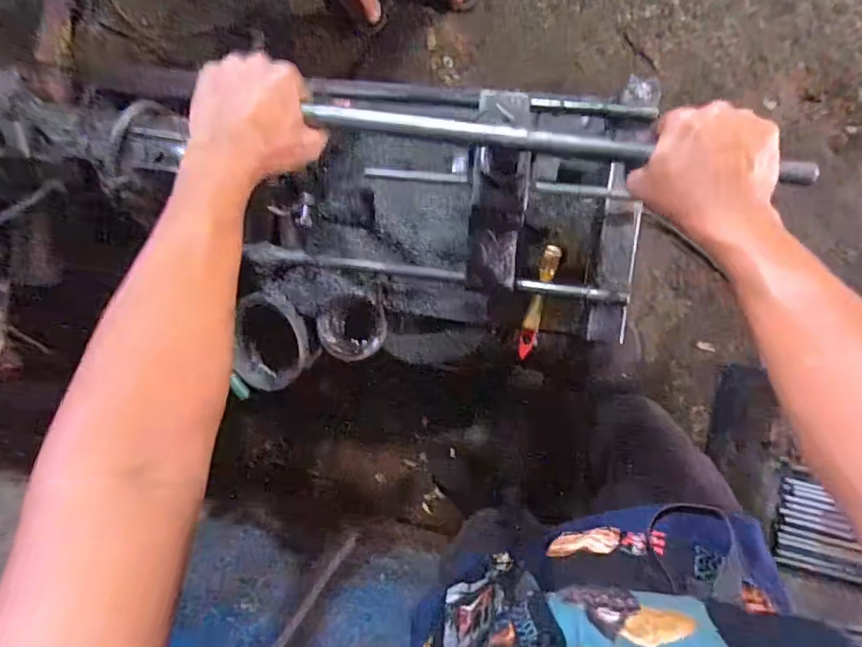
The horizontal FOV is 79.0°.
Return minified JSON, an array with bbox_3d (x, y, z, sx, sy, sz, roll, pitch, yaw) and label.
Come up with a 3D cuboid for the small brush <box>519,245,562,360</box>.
[{"bbox_3d":[0.135,-0.026,0.660,0.023,0.024,0.146,15,93,7],"label":"small brush"}]

